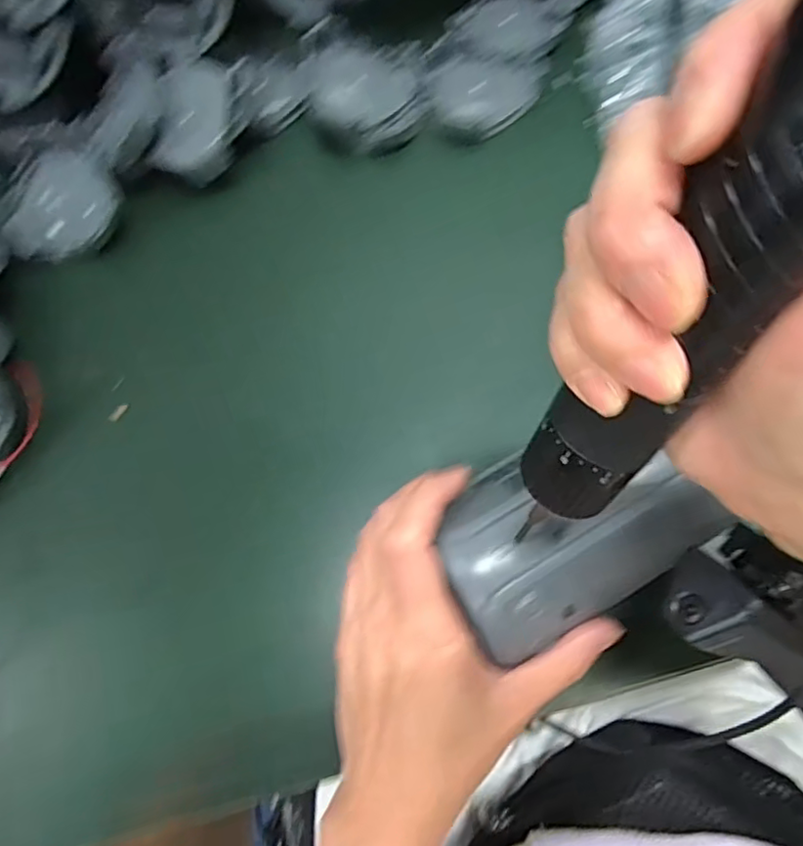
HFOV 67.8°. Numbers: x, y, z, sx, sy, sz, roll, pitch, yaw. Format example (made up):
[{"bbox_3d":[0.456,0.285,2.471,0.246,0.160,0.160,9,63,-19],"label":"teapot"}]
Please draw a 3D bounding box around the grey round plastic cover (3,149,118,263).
[{"bbox_3d":[-0.222,-0.141,0.399,0.060,0.021,0.073,14,71,8],"label":"grey round plastic cover"}]

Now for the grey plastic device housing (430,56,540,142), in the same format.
[{"bbox_3d":[0.058,-0.239,0.426,0.070,0.016,0.076,-1,70,2],"label":"grey plastic device housing"}]

